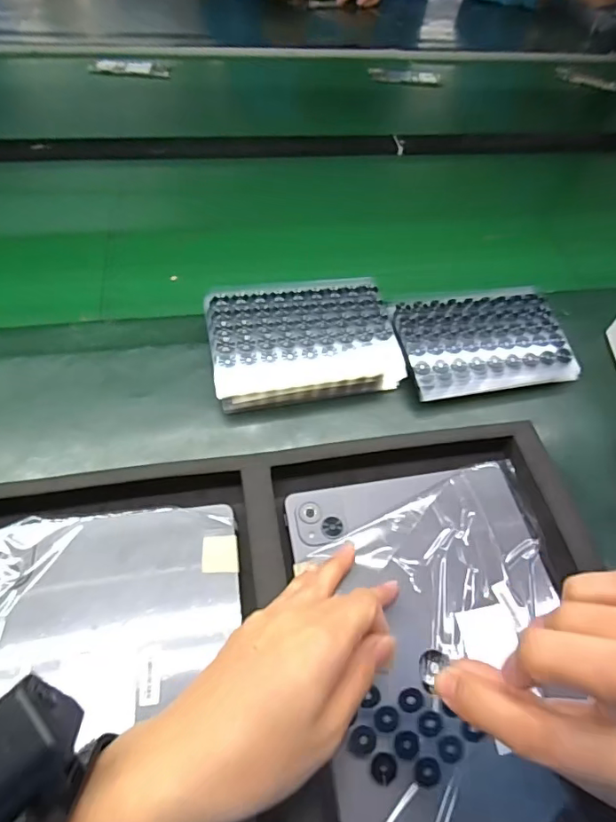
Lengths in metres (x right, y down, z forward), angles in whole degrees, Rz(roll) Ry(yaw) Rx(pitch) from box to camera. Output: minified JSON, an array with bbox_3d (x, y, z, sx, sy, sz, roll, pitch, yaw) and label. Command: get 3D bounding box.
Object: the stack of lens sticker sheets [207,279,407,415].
[{"bbox_3d":[-0.006,-0.062,0.434,0.162,0.049,0.095,-11,56,-13],"label":"stack of lens sticker sheets"}]

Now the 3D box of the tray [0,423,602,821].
[{"bbox_3d":[-0.016,0.159,0.283,0.425,0.038,0.309,-6,55,-10],"label":"tray"}]

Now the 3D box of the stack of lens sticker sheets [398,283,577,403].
[{"bbox_3d":[0.156,-0.062,0.456,0.149,0.038,0.097,-7,56,-11],"label":"stack of lens sticker sheets"}]

